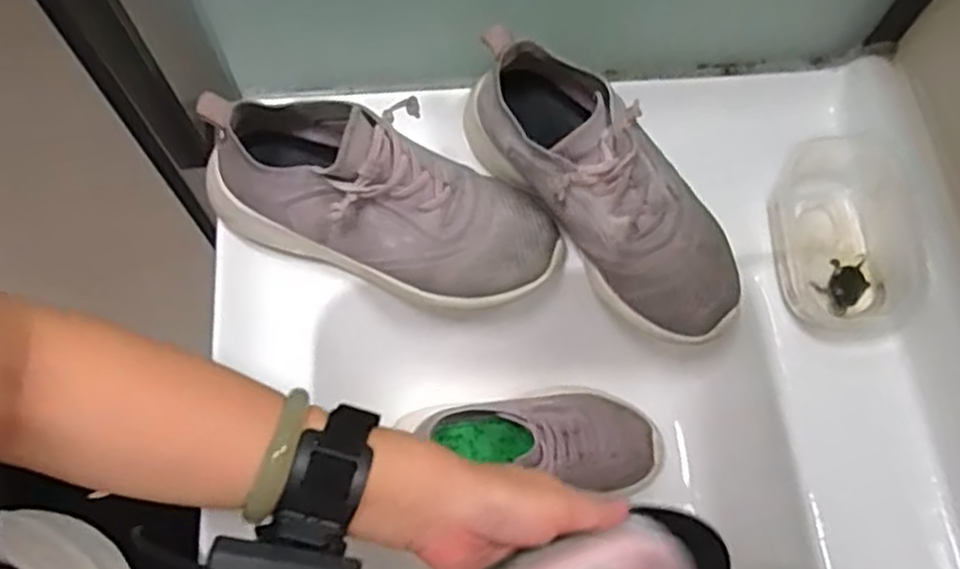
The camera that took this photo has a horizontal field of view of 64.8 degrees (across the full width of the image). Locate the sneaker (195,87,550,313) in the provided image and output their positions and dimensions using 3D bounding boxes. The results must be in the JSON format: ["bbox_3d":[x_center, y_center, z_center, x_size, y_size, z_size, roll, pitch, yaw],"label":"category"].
[{"bbox_3d":[-0.058,-0.051,0.471,0.225,0.107,0.083,19,68,-7],"label":"sneaker"}]

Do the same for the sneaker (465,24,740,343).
[{"bbox_3d":[0.082,-0.061,0.486,0.083,0.087,0.224,-39,87,-15],"label":"sneaker"}]

